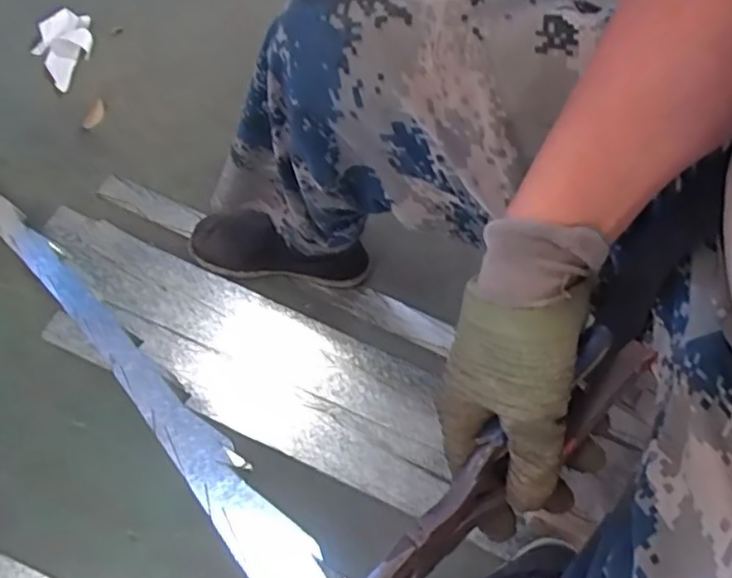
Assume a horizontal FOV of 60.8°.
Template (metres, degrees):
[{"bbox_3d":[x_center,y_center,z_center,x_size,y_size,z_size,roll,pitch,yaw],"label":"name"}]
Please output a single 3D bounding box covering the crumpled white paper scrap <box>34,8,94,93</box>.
[{"bbox_3d":[-0.535,-0.432,1.112,0.089,0.057,0.135,31,72,15],"label":"crumpled white paper scrap"}]

